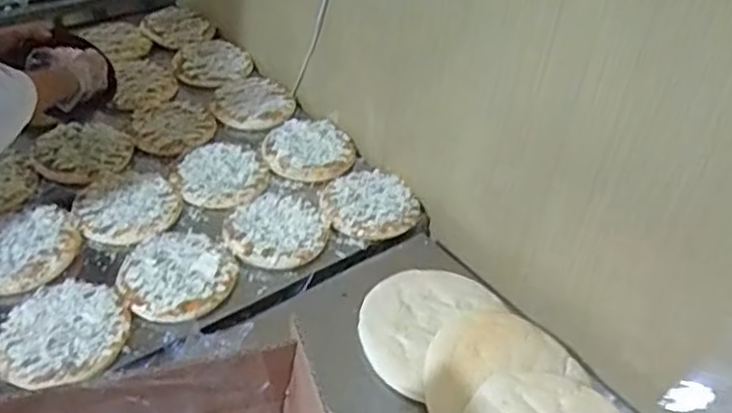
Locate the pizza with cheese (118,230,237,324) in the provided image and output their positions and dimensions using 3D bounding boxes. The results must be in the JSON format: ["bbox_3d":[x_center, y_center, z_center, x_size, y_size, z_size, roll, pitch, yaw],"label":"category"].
[{"bbox_3d":[-0.250,0.085,0.890,0.143,0.013,0.144,3,41,-3],"label":"pizza with cheese"}]

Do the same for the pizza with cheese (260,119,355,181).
[{"bbox_3d":[-0.096,-0.098,1.147,0.149,0.028,0.135,-2,41,-8],"label":"pizza with cheese"}]

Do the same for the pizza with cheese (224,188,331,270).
[{"bbox_3d":[-0.125,0.023,0.978,0.137,0.016,0.156,25,44,21],"label":"pizza with cheese"}]

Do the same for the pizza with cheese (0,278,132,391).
[{"bbox_3d":[-0.362,0.149,0.811,0.139,0.017,0.153,3,41,-3],"label":"pizza with cheese"}]

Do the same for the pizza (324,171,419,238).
[{"bbox_3d":[0.008,-0.011,1.040,0.143,0.012,0.137,-2,41,-8],"label":"pizza"}]

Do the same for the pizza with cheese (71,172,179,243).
[{"bbox_3d":[-0.347,-0.003,0.990,0.140,0.015,0.150,3,41,-3],"label":"pizza with cheese"}]

